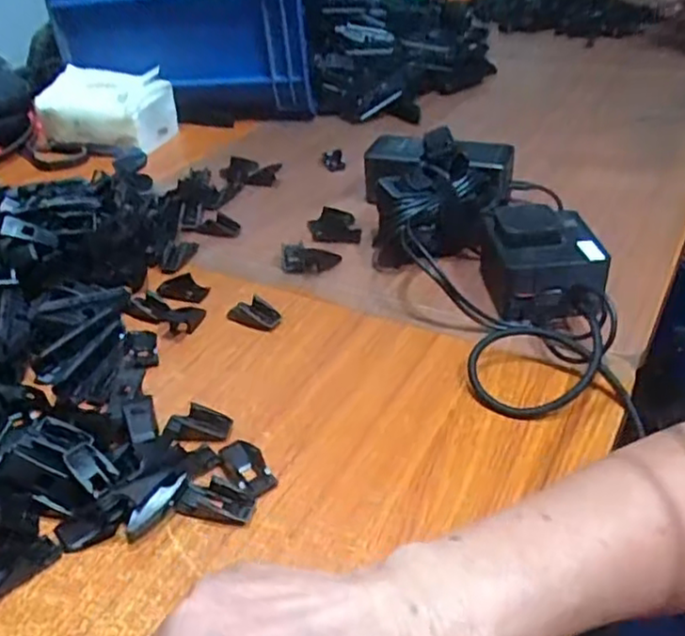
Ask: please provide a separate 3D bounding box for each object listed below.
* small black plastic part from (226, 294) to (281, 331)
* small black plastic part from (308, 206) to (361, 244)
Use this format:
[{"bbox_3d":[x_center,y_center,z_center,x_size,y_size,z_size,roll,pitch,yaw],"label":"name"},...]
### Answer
[{"bbox_3d":[-0.065,-0.005,0.494,0.040,0.016,0.018,16,41,26],"label":"small black plastic part"},{"bbox_3d":[-0.008,-0.082,0.599,0.043,0.011,0.049,-6,36,-1],"label":"small black plastic part"}]

